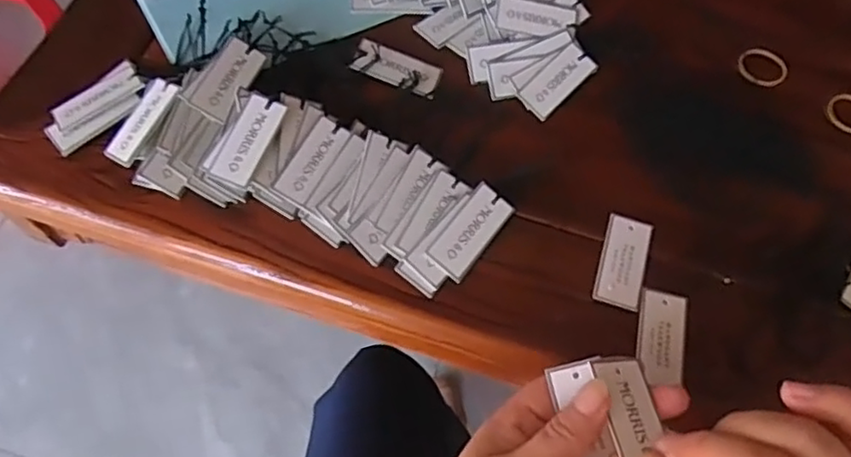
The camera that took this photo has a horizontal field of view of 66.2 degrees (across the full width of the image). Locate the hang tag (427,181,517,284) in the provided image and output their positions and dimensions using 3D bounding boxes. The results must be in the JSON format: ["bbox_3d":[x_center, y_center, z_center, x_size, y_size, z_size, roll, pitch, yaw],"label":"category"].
[{"bbox_3d":[0.027,0.002,0.383,0.027,0.004,0.057,40,72,1],"label":"hang tag"}]

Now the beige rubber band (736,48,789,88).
[{"bbox_3d":[0.236,-0.112,0.455,0.034,0.005,0.029,25,66,9],"label":"beige rubber band"}]

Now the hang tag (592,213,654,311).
[{"bbox_3d":[0.116,0.019,0.383,0.027,0.004,0.057,17,65,5],"label":"hang tag"}]

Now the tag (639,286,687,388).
[{"bbox_3d":[0.133,0.061,0.365,0.026,0.004,0.056,13,60,3],"label":"tag"}]

